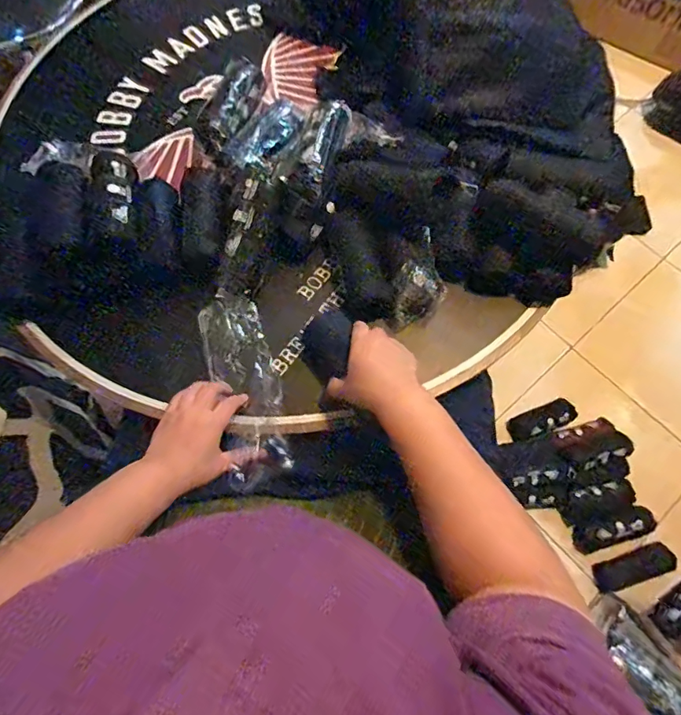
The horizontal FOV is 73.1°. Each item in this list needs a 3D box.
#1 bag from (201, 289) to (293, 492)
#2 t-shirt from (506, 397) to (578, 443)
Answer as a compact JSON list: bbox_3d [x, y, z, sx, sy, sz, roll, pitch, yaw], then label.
[{"bbox_3d":[-0.120,0.032,0.578,0.080,0.034,0.251,-17,65,-5],"label":"bag"},{"bbox_3d":[0.478,0.150,1.097,0.156,0.083,0.066,-21,70,-6],"label":"t-shirt"}]

